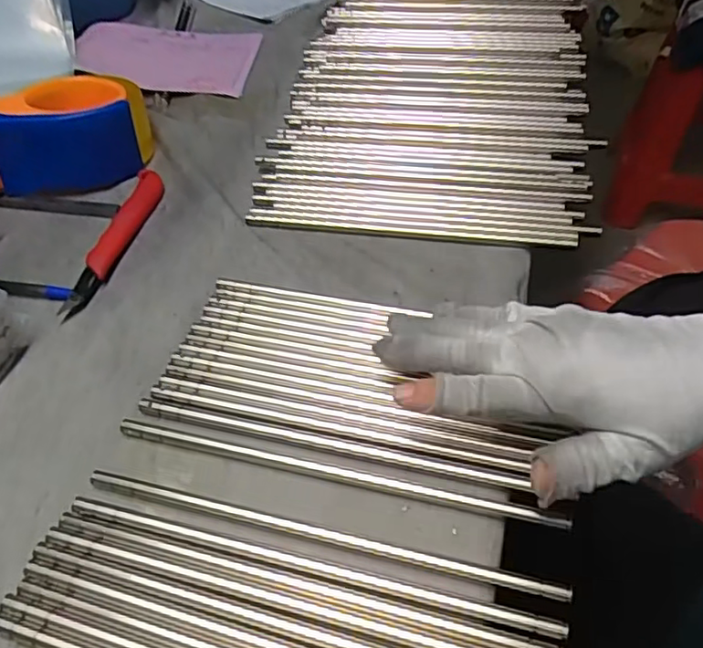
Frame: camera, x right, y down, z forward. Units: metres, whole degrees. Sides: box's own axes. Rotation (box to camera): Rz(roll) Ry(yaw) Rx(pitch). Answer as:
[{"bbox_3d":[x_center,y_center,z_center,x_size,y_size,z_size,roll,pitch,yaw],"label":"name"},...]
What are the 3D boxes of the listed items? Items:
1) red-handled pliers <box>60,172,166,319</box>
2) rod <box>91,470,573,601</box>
[{"bbox_3d":[-0.166,-0.064,0.429,0.022,0.012,0.152,4,49,7],"label":"red-handled pliers"},{"bbox_3d":[-0.019,0.094,0.279,0.227,0.004,0.010,10,50,12],"label":"rod"}]

